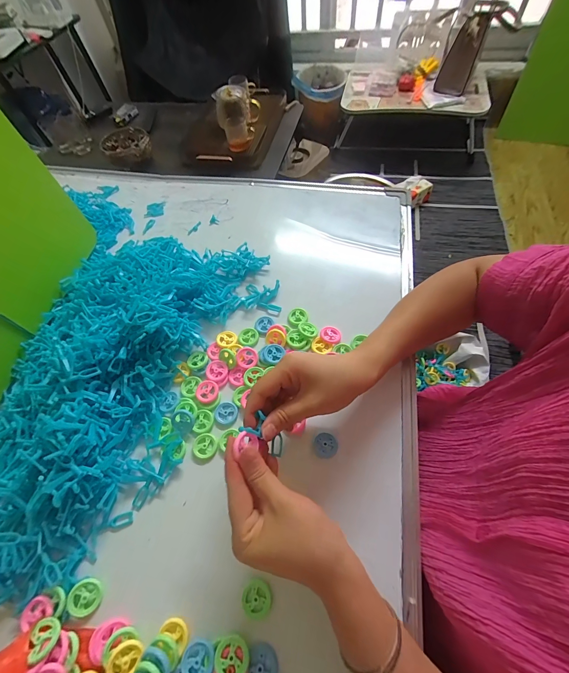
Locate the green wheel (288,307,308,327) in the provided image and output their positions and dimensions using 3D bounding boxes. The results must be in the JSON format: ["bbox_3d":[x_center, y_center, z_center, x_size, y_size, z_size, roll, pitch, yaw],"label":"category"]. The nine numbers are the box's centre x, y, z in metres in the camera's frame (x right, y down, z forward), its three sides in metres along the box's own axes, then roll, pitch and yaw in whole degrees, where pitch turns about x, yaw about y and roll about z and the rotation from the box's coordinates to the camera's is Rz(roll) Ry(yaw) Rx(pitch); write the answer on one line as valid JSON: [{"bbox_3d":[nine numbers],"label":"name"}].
[{"bbox_3d":[0.020,-0.029,0.437,0.029,0.009,0.031,-2,60,4],"label":"green wheel"}]

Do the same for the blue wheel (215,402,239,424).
[{"bbox_3d":[-0.074,0.096,0.376,0.028,0.004,0.026,-2,60,4],"label":"blue wheel"}]

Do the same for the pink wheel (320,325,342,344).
[{"bbox_3d":[0.065,-0.004,0.417,0.029,0.006,0.026,15,63,14],"label":"pink wheel"}]

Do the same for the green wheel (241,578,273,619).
[{"bbox_3d":[-0.026,0.253,0.286,0.028,0.005,0.027,-2,60,4],"label":"green wheel"}]

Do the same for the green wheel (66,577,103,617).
[{"bbox_3d":[-0.194,0.254,0.289,0.029,0.004,0.028,10,59,-17],"label":"green wheel"}]

